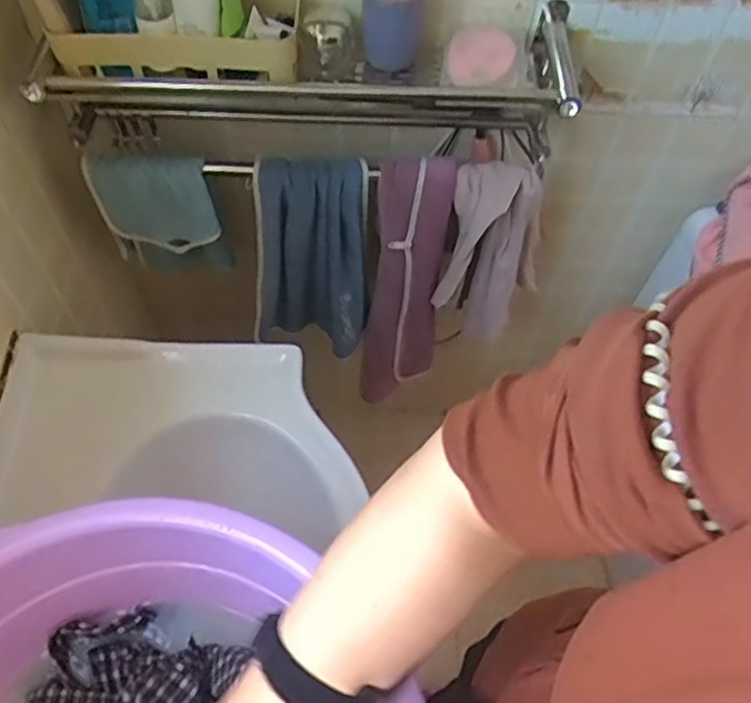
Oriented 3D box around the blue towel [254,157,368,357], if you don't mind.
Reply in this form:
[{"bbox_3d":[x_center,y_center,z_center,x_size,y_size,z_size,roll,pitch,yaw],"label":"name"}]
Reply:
[{"bbox_3d":[-0.091,-0.117,0.934,0.156,0.325,0.062,-2,58,-4],"label":"blue towel"}]

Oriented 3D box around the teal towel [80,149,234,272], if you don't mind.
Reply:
[{"bbox_3d":[-0.275,-0.171,0.893,0.147,0.204,0.059,9,58,3],"label":"teal towel"}]

